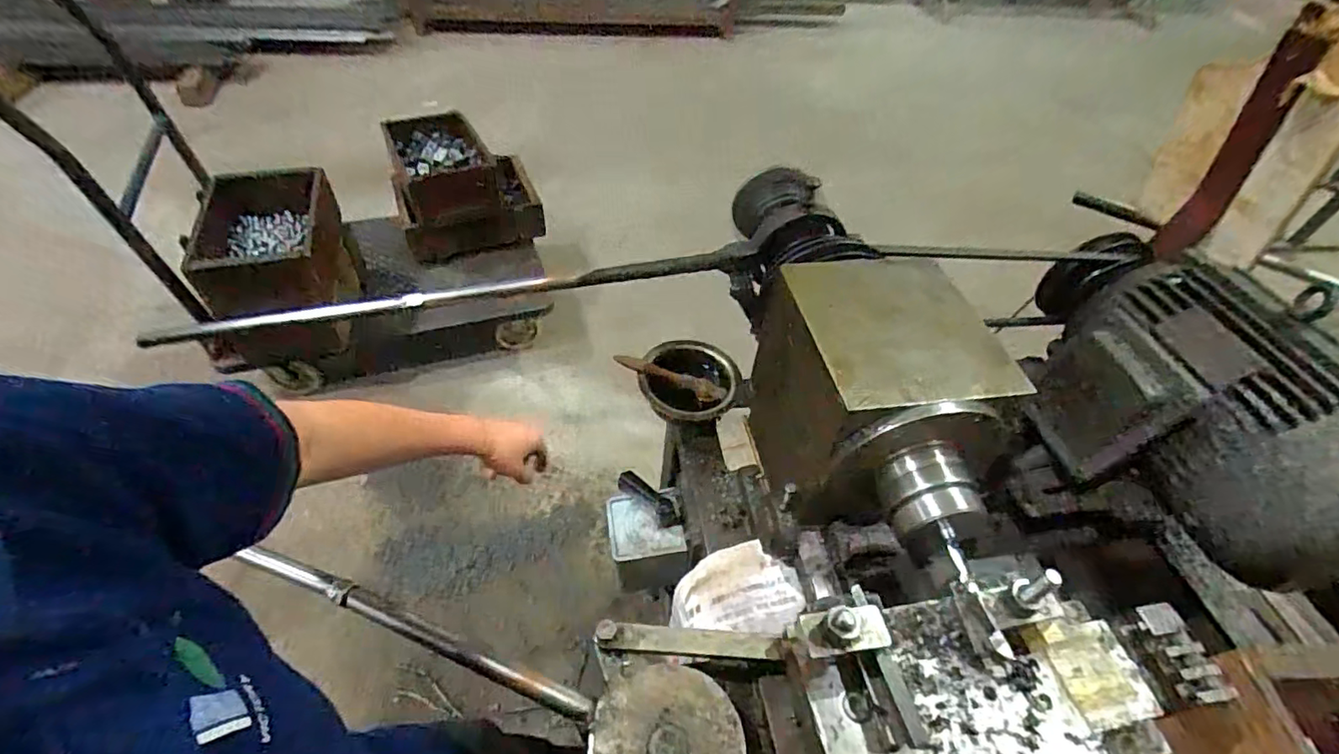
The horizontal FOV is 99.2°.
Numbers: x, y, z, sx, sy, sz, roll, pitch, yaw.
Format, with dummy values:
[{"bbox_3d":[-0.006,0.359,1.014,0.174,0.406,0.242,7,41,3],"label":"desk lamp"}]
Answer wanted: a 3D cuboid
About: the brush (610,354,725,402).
[{"bbox_3d":[0.002,0.000,0.754,0.147,0.034,0.024,12,48,5],"label":"brush"}]

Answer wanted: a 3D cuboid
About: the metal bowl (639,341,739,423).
[{"bbox_3d":[0.026,0.010,0.764,0.125,0.039,0.131,3,48,-3],"label":"metal bowl"}]

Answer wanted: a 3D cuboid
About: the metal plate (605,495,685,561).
[{"bbox_3d":[-0.031,0.188,0.720,0.091,0.012,0.078,-8,75,-6],"label":"metal plate"}]

